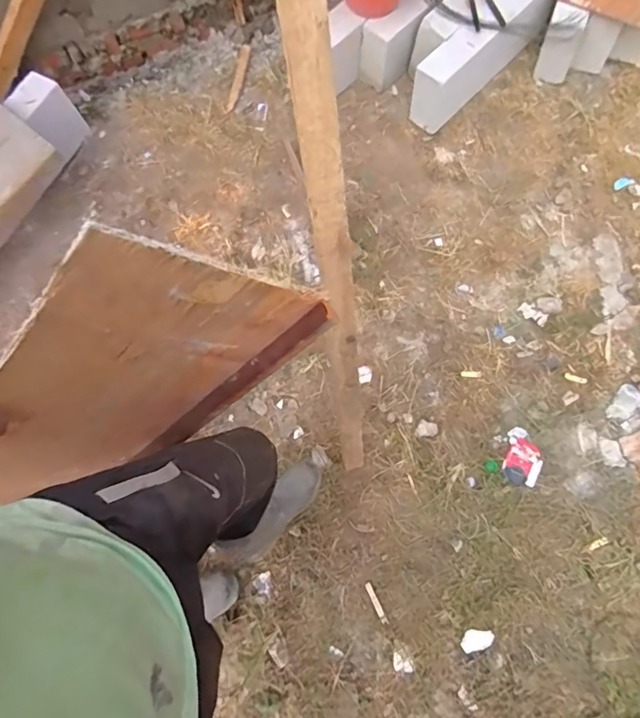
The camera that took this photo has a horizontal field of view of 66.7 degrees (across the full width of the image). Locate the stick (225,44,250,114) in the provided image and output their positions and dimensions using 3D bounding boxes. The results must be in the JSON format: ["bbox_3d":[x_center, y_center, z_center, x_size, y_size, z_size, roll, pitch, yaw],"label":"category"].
[{"bbox_3d":[-0.267,-0.917,1.591,0.033,0.018,0.269,11,74,3],"label":"stick"}]

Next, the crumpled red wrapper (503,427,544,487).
[{"bbox_3d":[0.518,0.250,1.233,0.085,0.010,0.140,16,75,5],"label":"crumpled red wrapper"}]

